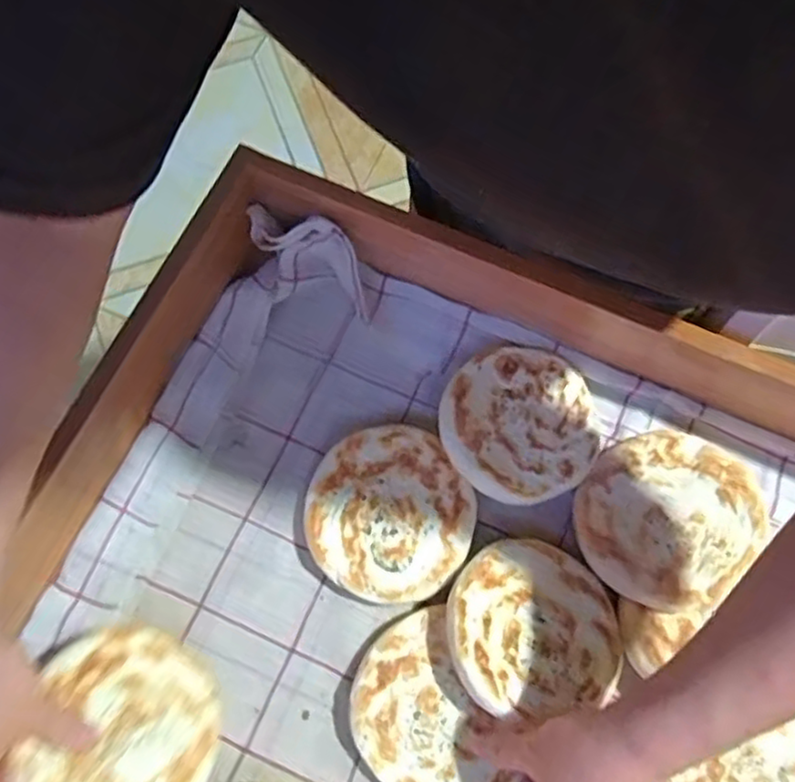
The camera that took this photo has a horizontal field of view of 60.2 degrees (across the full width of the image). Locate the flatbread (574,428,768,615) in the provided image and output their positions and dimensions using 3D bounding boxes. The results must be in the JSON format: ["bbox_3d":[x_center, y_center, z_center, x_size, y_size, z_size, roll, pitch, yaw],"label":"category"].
[{"bbox_3d":[0.191,0.087,0.489,0.115,0.009,0.126,-7,60,11],"label":"flatbread"}]

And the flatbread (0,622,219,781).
[{"bbox_3d":[-0.169,0.211,0.425,0.116,0.010,0.119,37,42,-12],"label":"flatbread"}]

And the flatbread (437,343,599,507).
[{"bbox_3d":[0.093,0.022,0.513,0.114,0.020,0.121,0,72,0],"label":"flatbread"}]

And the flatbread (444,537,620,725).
[{"bbox_3d":[0.089,0.156,0.463,0.115,0.008,0.109,6,57,-10],"label":"flatbread"}]

